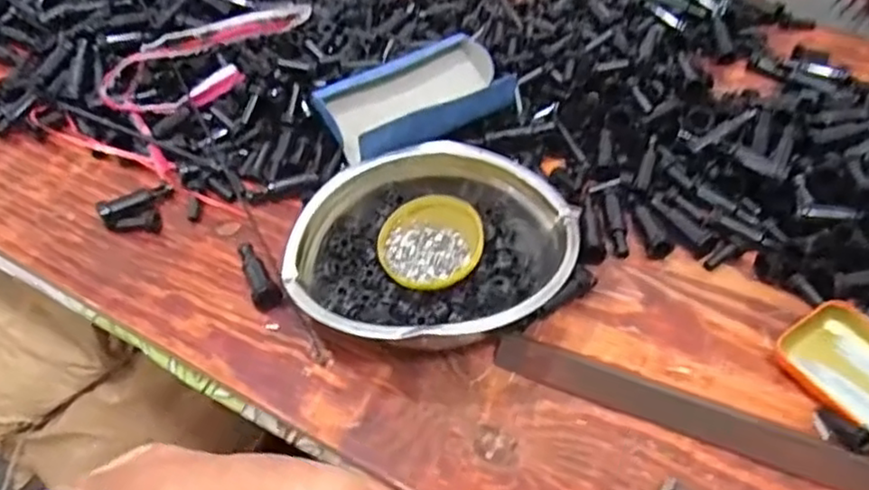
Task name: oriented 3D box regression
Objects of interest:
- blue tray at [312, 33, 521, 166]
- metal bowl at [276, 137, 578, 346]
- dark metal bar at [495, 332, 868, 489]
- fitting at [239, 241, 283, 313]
[{"bbox_3d":[-0.016,-0.137,0.626,0.175,0.033,0.106,-29,55,-21],"label":"blue tray"},{"bbox_3d":[-0.001,0.009,0.535,0.203,0.065,0.187,-2,50,2],"label":"metal bowl"},{"bbox_3d":[0.172,0.114,0.473,0.263,0.011,0.027,17,53,18],"label":"dark metal bar"},{"bbox_3d":[-0.147,0.022,0.559,0.021,0.026,0.079,-24,53,-16],"label":"fitting"}]

